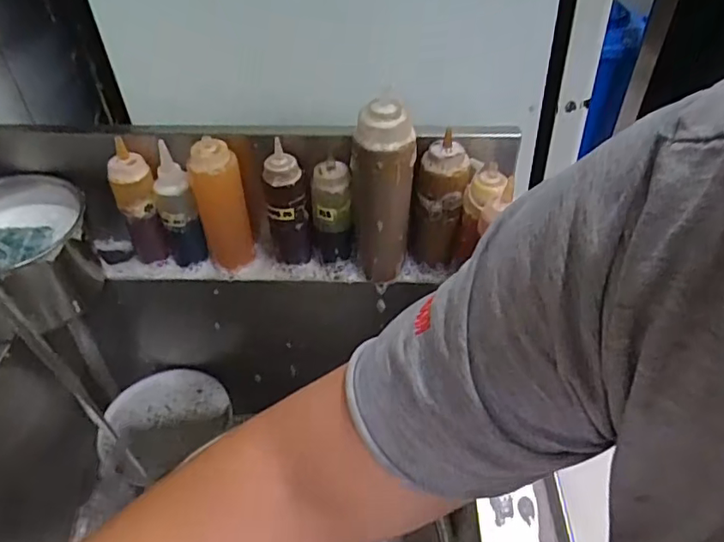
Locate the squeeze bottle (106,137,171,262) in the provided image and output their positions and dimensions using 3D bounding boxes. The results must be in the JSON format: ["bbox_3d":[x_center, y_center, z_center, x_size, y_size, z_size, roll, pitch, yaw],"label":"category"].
[{"bbox_3d":[-0.268,-0.074,0.689,0.045,0.174,0.042,-20,47,-20],"label":"squeeze bottle"}]

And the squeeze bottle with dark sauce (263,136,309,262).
[{"bbox_3d":[-0.089,-0.069,0.681,0.045,0.153,0.051,-8,44,-9],"label":"squeeze bottle with dark sauce"}]

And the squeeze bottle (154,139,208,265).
[{"bbox_3d":[-0.222,-0.077,0.684,0.041,0.155,0.044,-16,46,-17],"label":"squeeze bottle"}]

